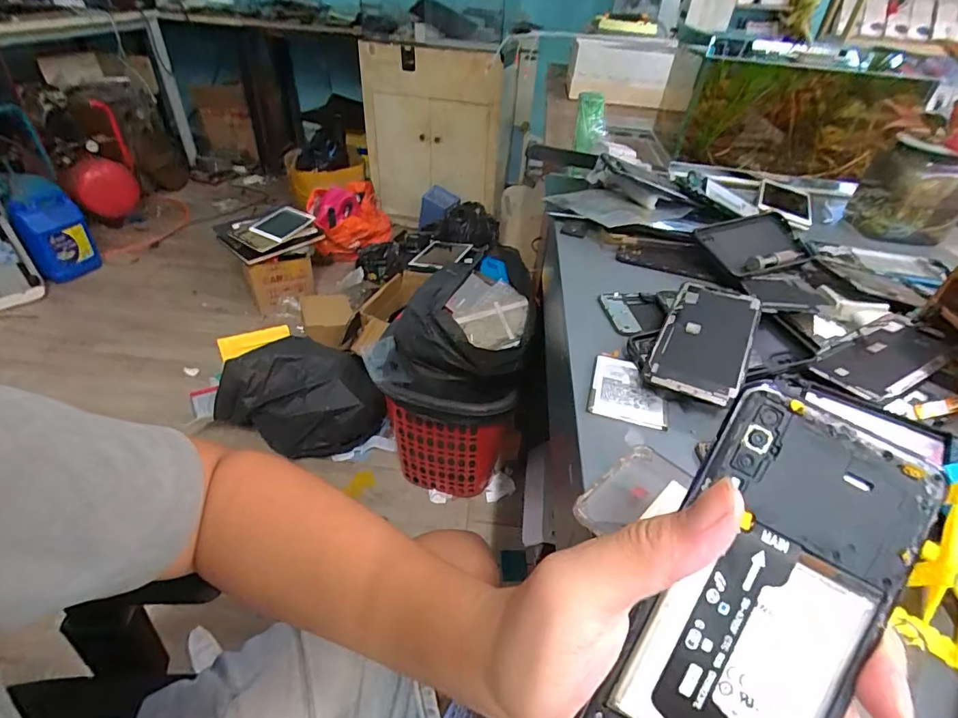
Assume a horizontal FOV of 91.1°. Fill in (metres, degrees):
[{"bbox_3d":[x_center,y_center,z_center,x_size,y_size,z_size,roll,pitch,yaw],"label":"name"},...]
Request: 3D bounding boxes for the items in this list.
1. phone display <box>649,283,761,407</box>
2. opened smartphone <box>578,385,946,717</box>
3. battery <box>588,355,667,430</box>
[{"bbox_3d":[0.202,-0.019,0.417,0.070,0.007,0.143,22,51,20],"label":"phone display"},{"bbox_3d":[0.099,0.095,0.167,0.069,0.004,0.159,29,86,11],"label":"opened smartphone"},{"bbox_3d":[0.126,0.026,0.394,0.060,0.009,0.068,14,40,11],"label":"battery"}]

